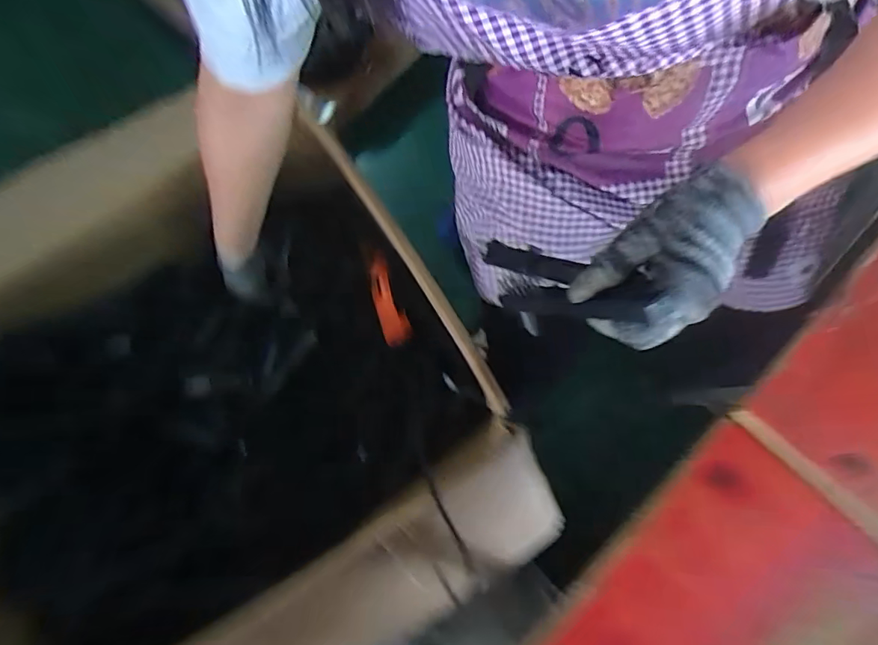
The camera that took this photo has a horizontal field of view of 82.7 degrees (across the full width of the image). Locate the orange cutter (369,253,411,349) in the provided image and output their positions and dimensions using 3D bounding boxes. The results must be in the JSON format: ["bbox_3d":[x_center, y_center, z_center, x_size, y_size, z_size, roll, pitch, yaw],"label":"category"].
[{"bbox_3d":[-0.080,-0.033,0.740,0.040,0.014,0.140,-21,80,-4],"label":"orange cutter"}]

